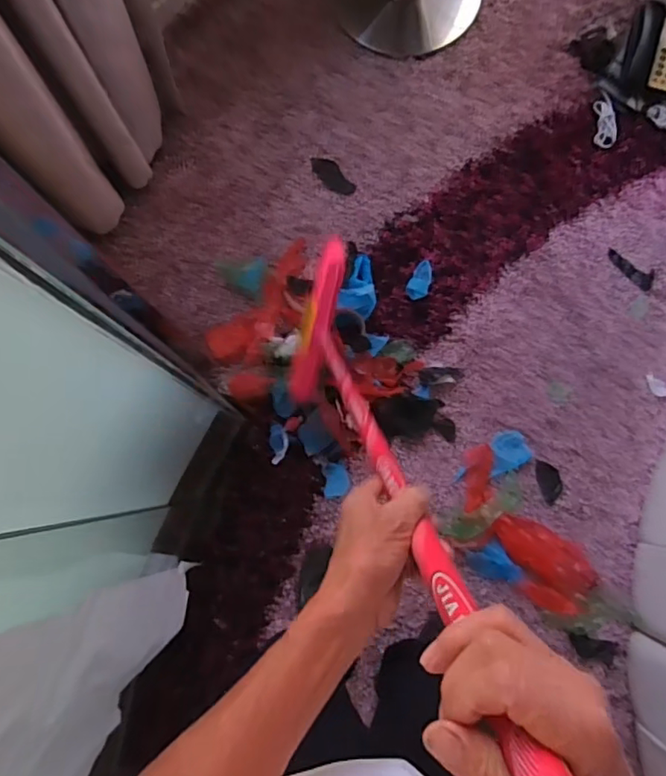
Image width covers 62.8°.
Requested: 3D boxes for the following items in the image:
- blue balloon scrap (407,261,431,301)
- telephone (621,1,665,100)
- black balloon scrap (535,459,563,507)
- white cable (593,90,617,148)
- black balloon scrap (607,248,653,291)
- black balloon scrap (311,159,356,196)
[{"bbox_3d":[0.202,-0.250,1.260,0.048,0.021,0.100,16,81,2],"label":"blue balloon scrap"},{"bbox_3d":[0.780,-0.803,1.303,0.160,0.082,0.231,18,82,2],"label":"telephone"},{"bbox_3d":[0.478,0.207,1.205,0.056,0.005,0.097,-12,83,-5],"label":"black balloon scrap"},{"bbox_3d":[0.660,-0.651,1.326,0.051,0.021,0.138,2,81,0],"label":"white cable"},{"bbox_3d":[0.696,-0.278,1.278,0.127,0.009,0.046,39,84,7],"label":"black balloon scrap"},{"bbox_3d":[-0.002,-0.503,1.298,0.053,0.005,0.126,-40,84,-6],"label":"black balloon scrap"}]

